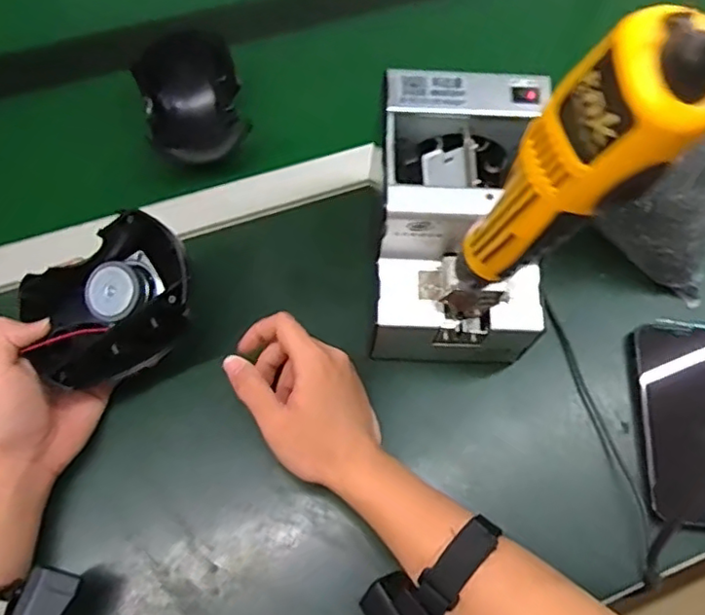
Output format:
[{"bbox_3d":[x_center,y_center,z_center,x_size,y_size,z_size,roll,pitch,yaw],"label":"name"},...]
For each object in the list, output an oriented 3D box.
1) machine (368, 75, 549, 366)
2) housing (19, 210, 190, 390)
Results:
[{"bbox_3d":[0.079,-0.056,0.491,0.124,0.166,0.174,3,64,-2],"label":"machine"},{"bbox_3d":[-0.171,-0.006,0.434,0.111,0.076,0.086,-20,67,-12],"label":"housing"}]

